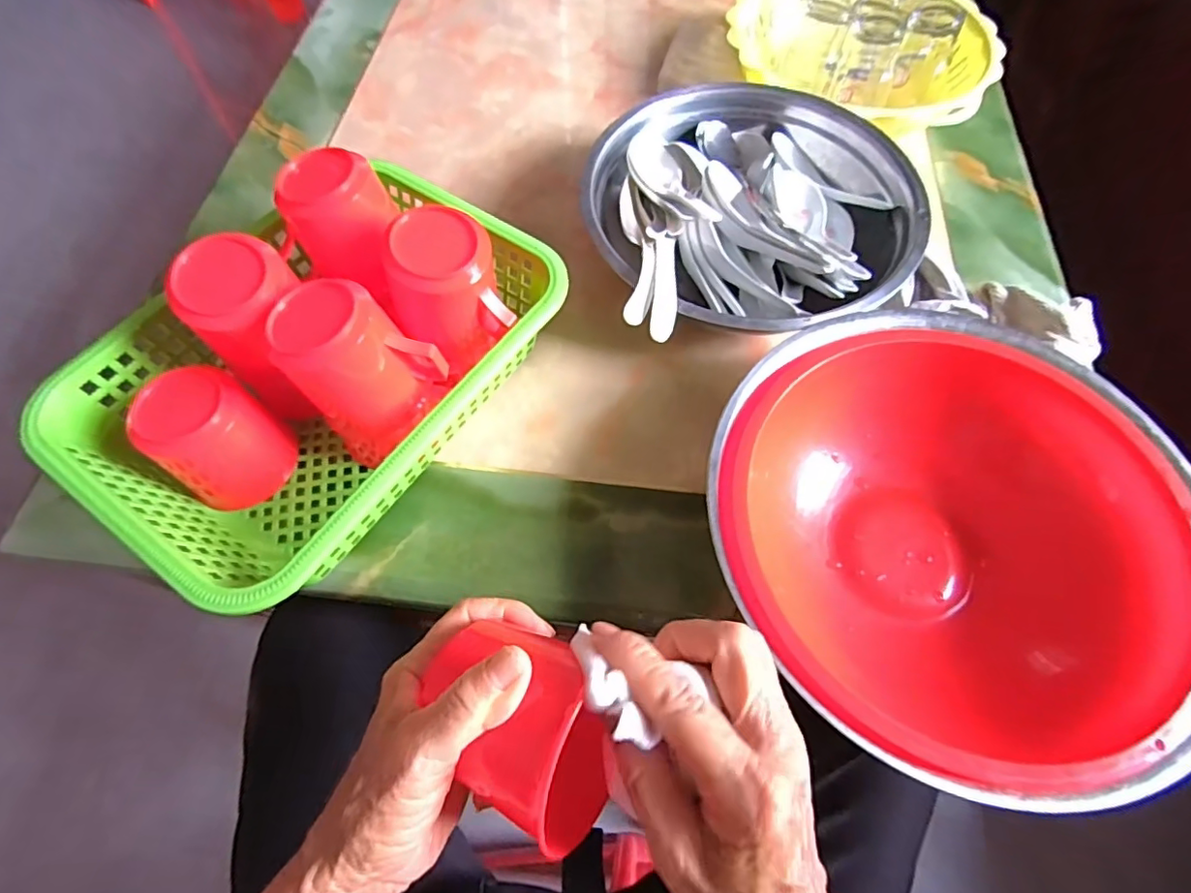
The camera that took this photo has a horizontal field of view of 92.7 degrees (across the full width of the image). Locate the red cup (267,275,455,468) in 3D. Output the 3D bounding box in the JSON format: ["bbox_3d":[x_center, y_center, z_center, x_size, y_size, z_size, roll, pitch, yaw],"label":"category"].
[{"bbox_3d":[-0.143,-0.048,0.349,0.070,0.092,0.070,0,64,0],"label":"red cup"}]

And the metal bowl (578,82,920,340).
[{"bbox_3d":[0.123,-0.188,0.468,0.253,0.076,0.255,0,64,0],"label":"metal bowl"}]

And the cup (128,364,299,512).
[{"bbox_3d":[-0.245,-0.003,0.367,0.063,0.081,0.069,0,64,0],"label":"cup"}]

